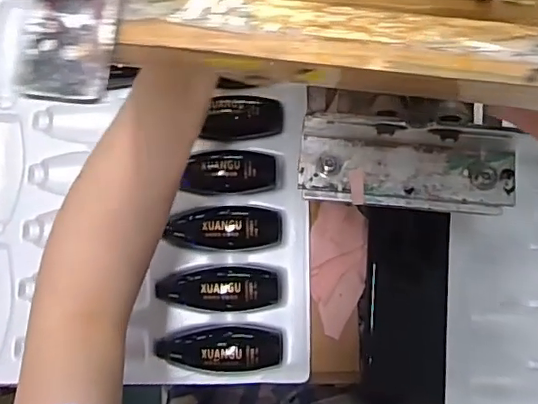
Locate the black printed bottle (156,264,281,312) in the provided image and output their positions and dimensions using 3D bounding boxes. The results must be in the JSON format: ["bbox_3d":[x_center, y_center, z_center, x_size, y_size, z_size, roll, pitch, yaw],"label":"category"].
[{"bbox_3d":[-0.042,0.071,0.465,0.102,0.026,0.037,-2,79,0],"label":"black printed bottle"}]

